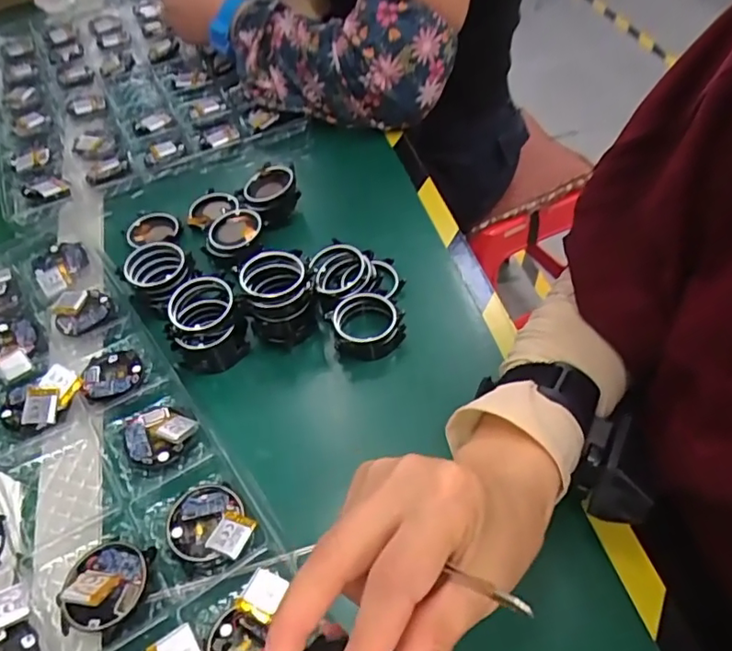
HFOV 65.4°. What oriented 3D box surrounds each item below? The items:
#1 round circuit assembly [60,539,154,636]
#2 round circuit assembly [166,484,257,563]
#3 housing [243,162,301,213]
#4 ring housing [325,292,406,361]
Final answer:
[{"bbox_3d":[-0.142,0.136,0.302,0.045,0.018,0.043,-2,52,3],"label":"round circuit assembly"},{"bbox_3d":[-0.090,0.115,0.328,0.053,0.014,0.042,34,62,27],"label":"round circuit assembly"},{"bbox_3d":[-0.087,-0.120,0.510,0.045,0.032,0.051,-23,54,-13],"label":"housing"},{"bbox_3d":[-0.001,-0.001,0.416,0.051,0.024,0.045,-18,53,-9],"label":"ring housing"}]

